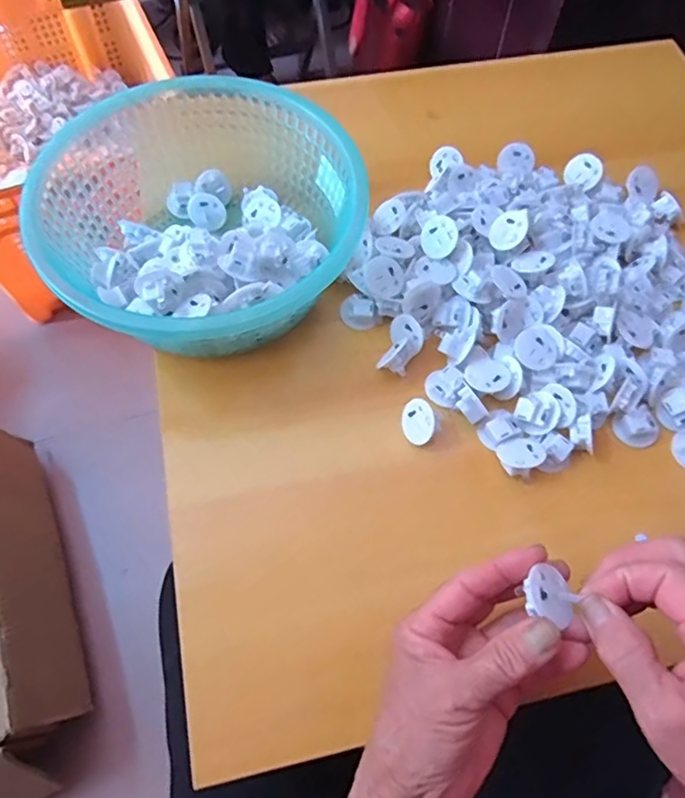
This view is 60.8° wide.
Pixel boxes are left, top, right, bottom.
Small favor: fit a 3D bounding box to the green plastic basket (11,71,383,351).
[{"bbox_3d":[-0.113,-0.140,0.458,0.229,0.090,0.214,1,65,-1],"label":"green plastic basket"}]

